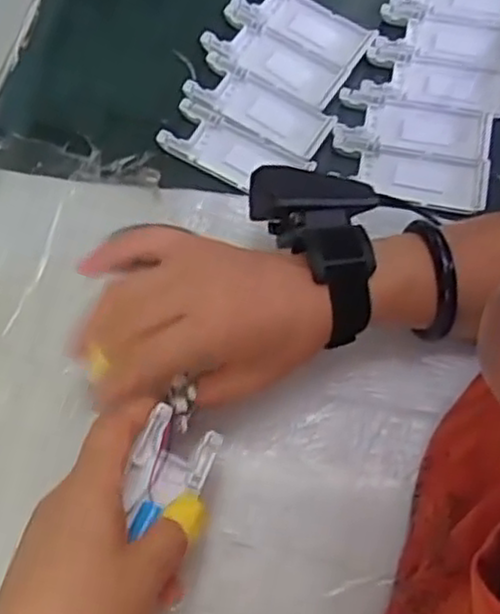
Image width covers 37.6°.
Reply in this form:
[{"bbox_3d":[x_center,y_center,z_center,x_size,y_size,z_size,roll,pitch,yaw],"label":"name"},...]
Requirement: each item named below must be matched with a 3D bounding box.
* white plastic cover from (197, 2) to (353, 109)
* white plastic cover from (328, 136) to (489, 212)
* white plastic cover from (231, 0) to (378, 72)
[{"bbox_3d":[0.020,-0.180,0.527,0.101,0.011,0.042,31,73,11],"label":"white plastic cover"},{"bbox_3d":[0.107,-0.090,0.495,0.101,0.007,0.042,11,71,4],"label":"white plastic cover"},{"bbox_3d":[0.040,-0.209,0.536,0.101,0.014,0.042,33,74,12],"label":"white plastic cover"}]

